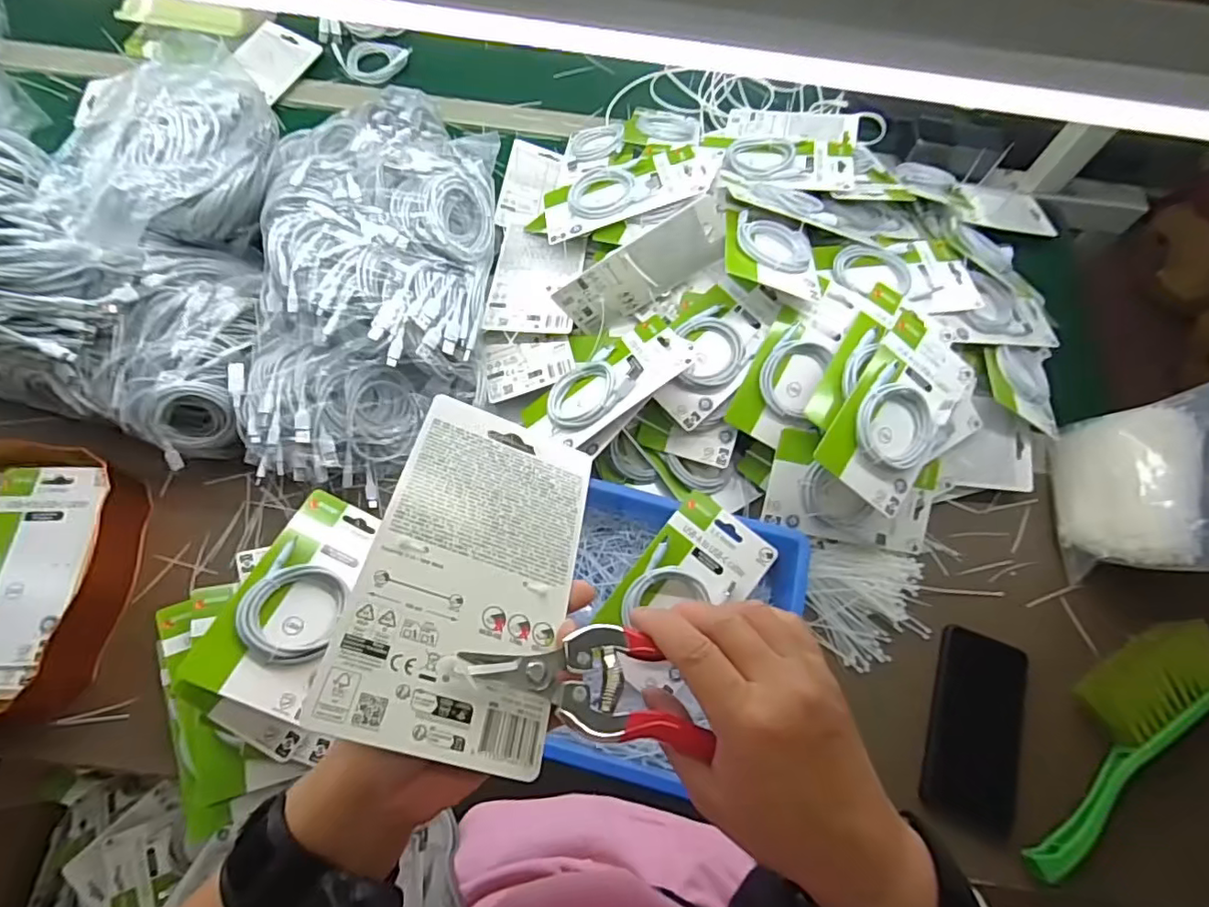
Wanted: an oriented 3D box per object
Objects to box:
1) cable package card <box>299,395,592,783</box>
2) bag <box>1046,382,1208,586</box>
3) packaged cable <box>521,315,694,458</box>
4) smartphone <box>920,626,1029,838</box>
[{"bbox_3d":[-0.062,0.052,0.286,0.098,0.004,0.178,23,48,-18],"label":"cable package card"},{"bbox_3d":[0.540,0.028,0.553,0.049,0.195,0.177,16,64,-32],"label":"bag"},{"bbox_3d":[0.003,-0.068,0.574,0.172,0.028,0.094,-38,48,1],"label":"packaged cable"},{"bbox_3d":[0.351,0.258,0.545,0.081,0.014,0.167,20,67,6],"label":"smartphone"}]

